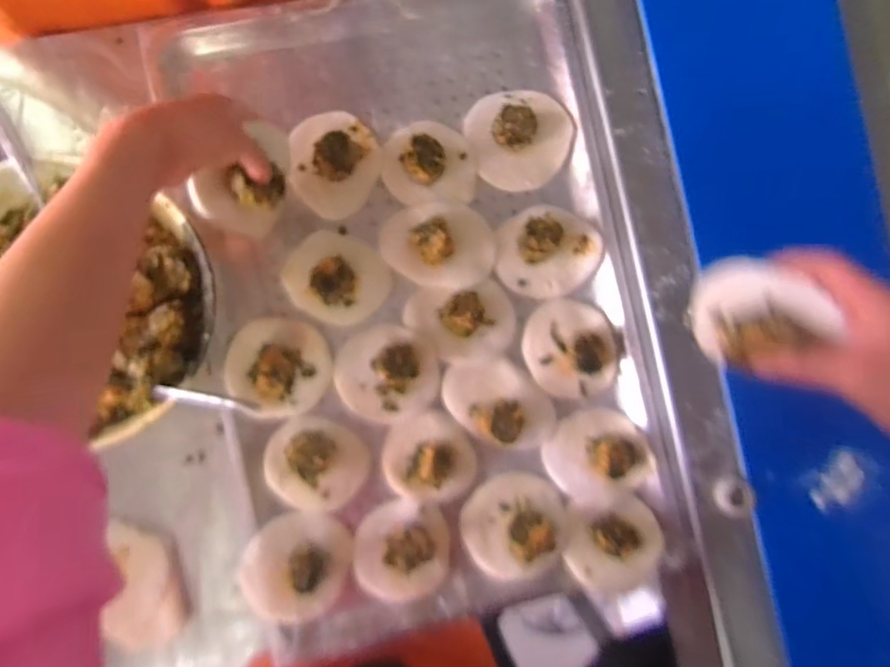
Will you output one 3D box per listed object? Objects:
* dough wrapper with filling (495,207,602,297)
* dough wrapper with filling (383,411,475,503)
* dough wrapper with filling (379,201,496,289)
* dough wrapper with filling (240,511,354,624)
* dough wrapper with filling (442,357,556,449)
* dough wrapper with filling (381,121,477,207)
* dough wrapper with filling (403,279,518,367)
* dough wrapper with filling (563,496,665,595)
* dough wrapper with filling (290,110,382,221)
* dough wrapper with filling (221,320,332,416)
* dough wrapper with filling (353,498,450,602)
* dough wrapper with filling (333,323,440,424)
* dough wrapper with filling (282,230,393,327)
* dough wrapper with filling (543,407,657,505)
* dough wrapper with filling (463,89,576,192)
[{"bbox_3d":[0.099,-0.077,0.453,0.097,0.028,0.083,2,90,-5],"label":"dough wrapper with filling"},{"bbox_3d":[-0.013,0.114,0.444,0.081,0.022,0.078,0,90,-5],"label":"dough wrapper with filling"},{"bbox_3d":[-0.005,-0.083,0.440,0.104,0.036,0.077,4,89,-5],"label":"dough wrapper with filling"},{"bbox_3d":[-0.131,0.206,0.433,0.088,0.022,0.088,0,90,-5],"label":"dough wrapper with filling"},{"bbox_3d":[0.053,0.065,0.450,0.111,0.022,0.072,38,87,-4],"label":"dough wrapper with filling"},{"bbox_3d":[-0.014,-0.160,0.444,0.085,0.027,0.076,-4,90,-5],"label":"dough wrapper with filling"},{"bbox_3d":[0.017,-0.010,0.448,0.098,0.019,0.071,-8,91,-5],"label":"dough wrapper with filling"},{"bbox_3d":[0.157,0.197,0.457,0.087,0.023,0.076,-10,91,-5],"label":"dough wrapper with filling"},{"bbox_3d":[-0.099,-0.155,0.435,0.078,0.031,0.092,3,90,-5],"label":"dough wrapper with filling"},{"bbox_3d":[-0.147,0.030,0.433,0.085,0.023,0.084,11,89,-5],"label":"dough wrapper with filling"},{"bbox_3d":[-0.038,0.199,0.437,0.084,0.032,0.087,-4,90,-5],"label":"dough wrapper with filling"},{"bbox_3d":[-0.052,0.037,0.439,0.091,0.025,0.085,-3,90,-5],"label":"dough wrapper with filling"},{"bbox_3d":[-0.099,-0.051,0.438,0.088,0.035,0.079,31,87,-4],"label":"dough wrapper with filling"},{"bbox_3d":[0.145,0.114,0.458,0.091,0.021,0.084,0,90,-5],"label":"dough wrapper with filling"},{"bbox_3d":[0.074,-0.187,0.453,0.096,0.019,0.092,0,90,-5],"label":"dough wrapper with filling"}]

